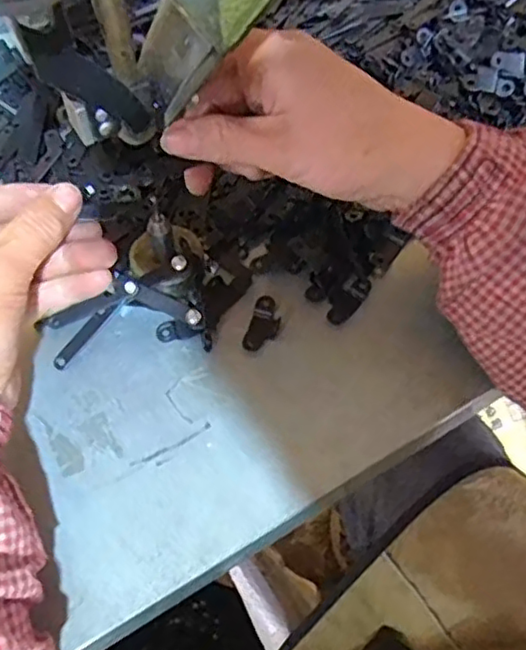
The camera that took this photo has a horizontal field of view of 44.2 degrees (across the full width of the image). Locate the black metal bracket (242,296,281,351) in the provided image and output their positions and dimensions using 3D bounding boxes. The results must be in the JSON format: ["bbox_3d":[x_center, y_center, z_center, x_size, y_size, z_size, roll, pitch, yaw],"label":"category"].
[{"bbox_3d":[0.001,0.000,0.350,0.016,0.004,0.033,15,62,7],"label":"black metal bracket"}]

